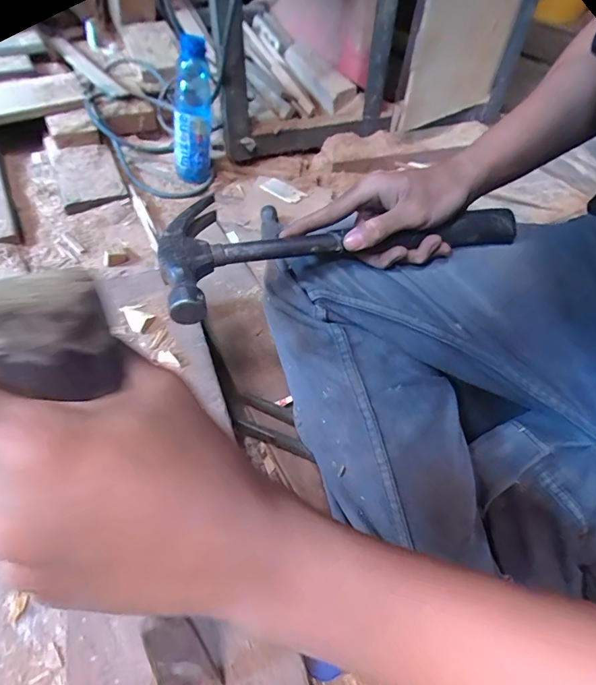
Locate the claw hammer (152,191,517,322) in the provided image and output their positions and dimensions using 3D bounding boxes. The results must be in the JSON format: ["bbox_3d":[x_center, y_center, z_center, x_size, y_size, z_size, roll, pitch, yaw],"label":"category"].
[{"bbox_3d":[0.040,-0.093,0.351,0.309,0.026,0.116,-10,54,-11],"label":"claw hammer"}]

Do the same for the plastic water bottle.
[{"bbox_3d":[-0.176,-0.377,0.671,0.063,0.208,0.064,8,23,2],"label":"plastic water bottle"}]

